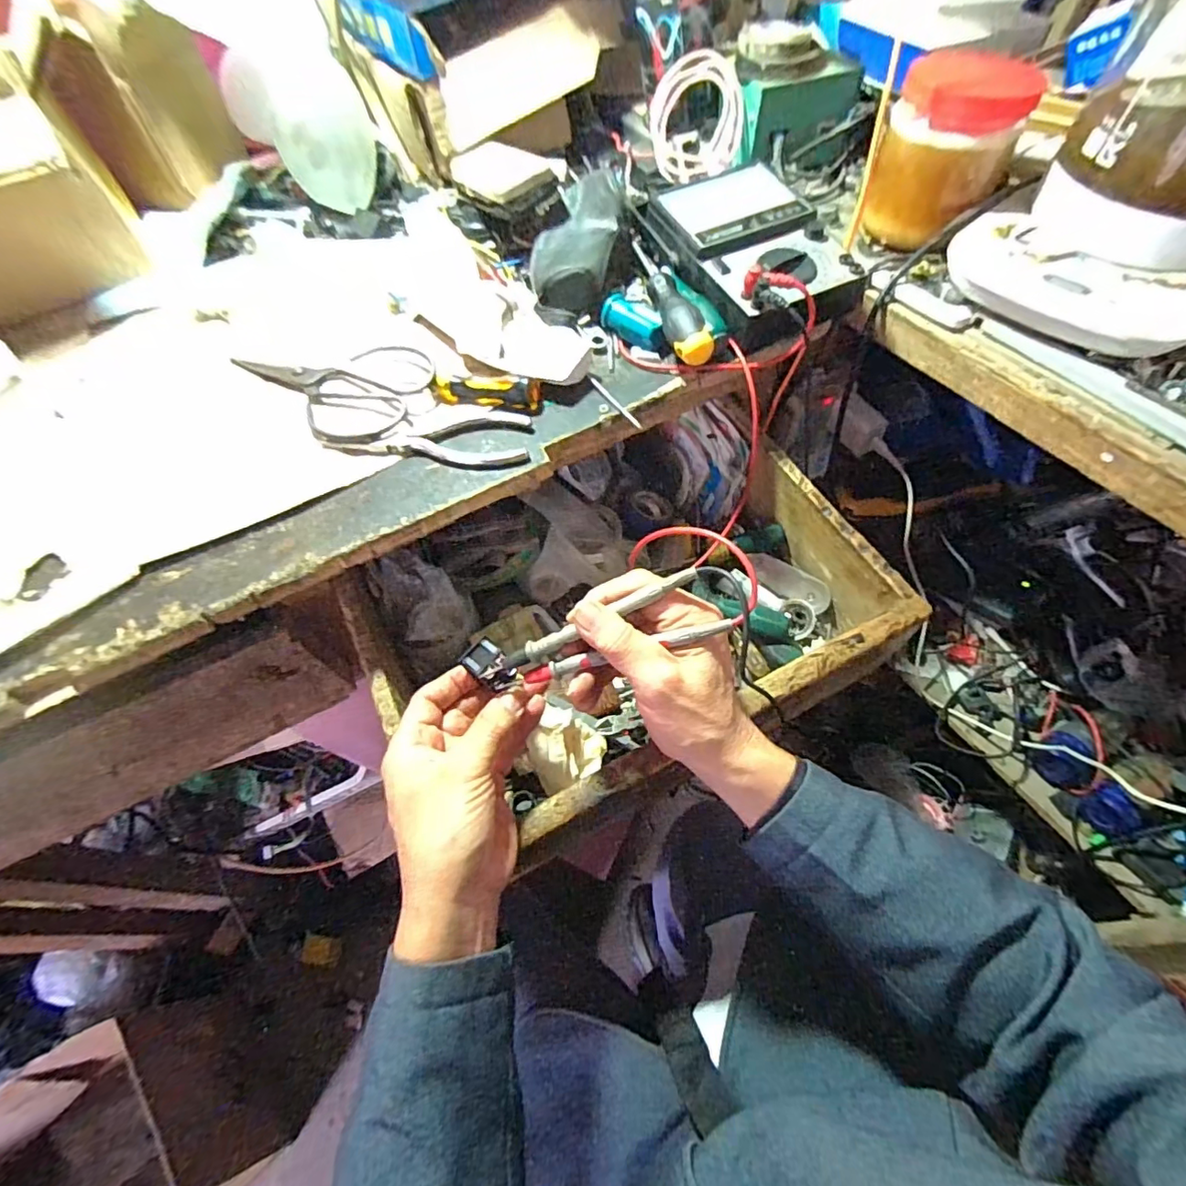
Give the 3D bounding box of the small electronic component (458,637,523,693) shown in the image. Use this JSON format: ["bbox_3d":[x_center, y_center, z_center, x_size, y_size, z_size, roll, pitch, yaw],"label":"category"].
[{"bbox_3d":[-0.066,0.047,0.361,0.023,0.020,0.035,-41,65,-19],"label":"small electronic component"}]

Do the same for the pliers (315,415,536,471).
[{"bbox_3d":[-0.119,-0.113,0.415,0.146,0.013,0.039,0,59,3],"label":"pliers"}]

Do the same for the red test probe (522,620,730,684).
[{"bbox_3d":[0.016,0.035,0.331,0.132,0.010,0.011,-15,58,14],"label":"red test probe"}]

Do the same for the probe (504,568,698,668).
[{"bbox_3d":[0.002,0.017,0.333,0.129,0.013,0.012,-26,58,14],"label":"probe"}]

